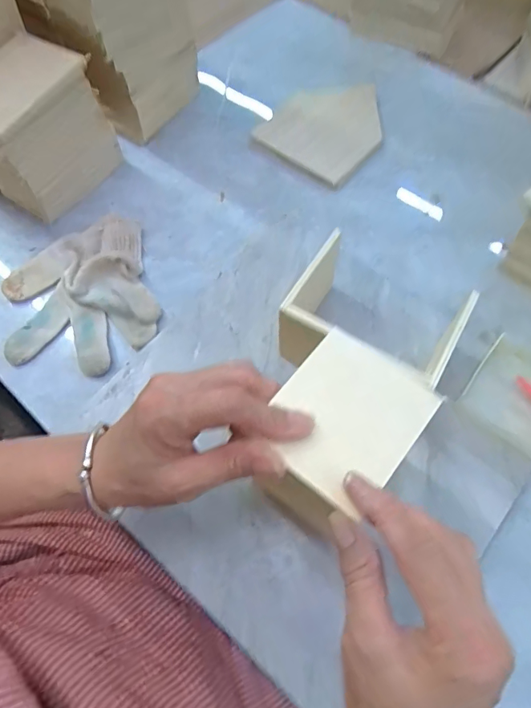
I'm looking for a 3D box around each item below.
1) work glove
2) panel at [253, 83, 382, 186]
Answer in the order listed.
[{"bbox_3d":[-0.168,-0.051,0.416,0.130,0.029,0.143,-17,65,-8],"label":"work glove"},{"bbox_3d":[0.068,-0.254,0.515,0.115,0.018,0.128,32,68,15],"label":"panel"}]

